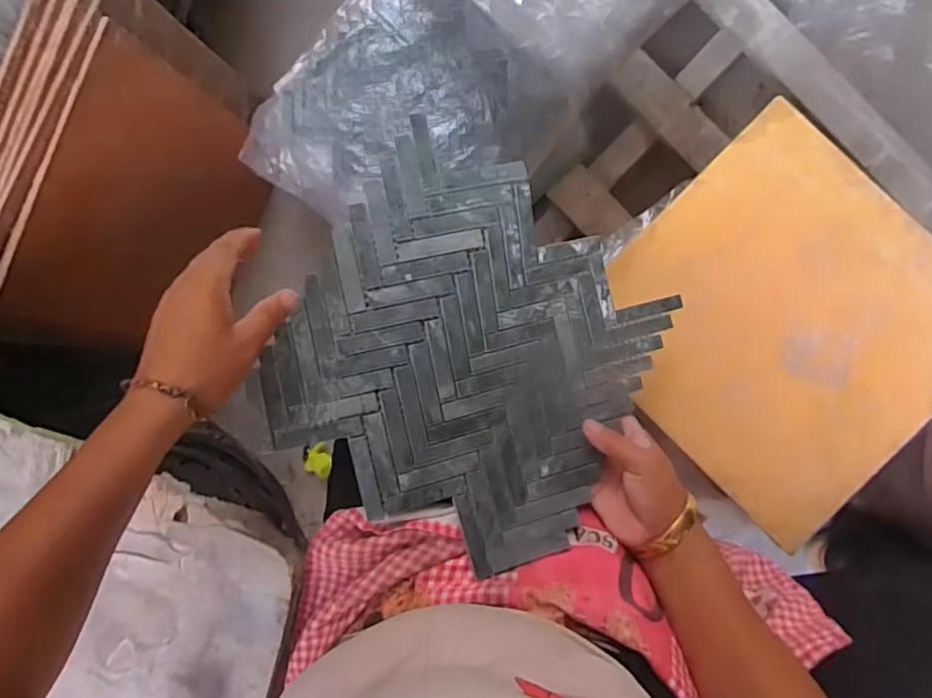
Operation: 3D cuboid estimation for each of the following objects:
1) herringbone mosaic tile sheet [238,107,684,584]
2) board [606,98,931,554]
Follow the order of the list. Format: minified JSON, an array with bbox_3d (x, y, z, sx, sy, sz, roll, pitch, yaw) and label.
[{"bbox_3d":[0.006,0.007,0.463,0.269,0.031,0.263,32,85,-11],"label":"herringbone mosaic tile sheet"},{"bbox_3d":[0.317,-0.027,0.584,0.320,0.025,0.321,-43,87,2],"label":"board"}]

